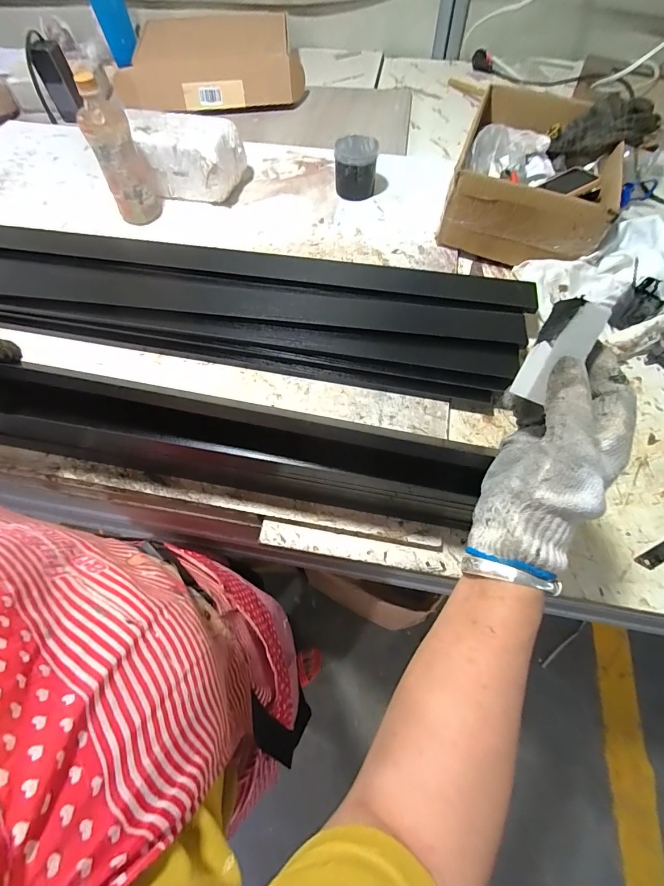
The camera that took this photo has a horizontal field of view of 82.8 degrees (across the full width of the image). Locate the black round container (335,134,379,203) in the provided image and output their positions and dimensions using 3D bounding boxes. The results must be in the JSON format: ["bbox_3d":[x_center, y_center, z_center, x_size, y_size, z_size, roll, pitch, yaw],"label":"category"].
[{"bbox_3d":[0.045,-0.527,0.729,0.078,0.083,0.070,3,63,3],"label":"black round container"}]

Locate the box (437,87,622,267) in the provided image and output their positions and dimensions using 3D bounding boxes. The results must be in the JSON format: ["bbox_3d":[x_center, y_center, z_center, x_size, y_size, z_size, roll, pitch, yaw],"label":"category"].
[{"bbox_3d":[0.352,-0.478,0.667,0.247,0.118,0.333,19,65,10],"label":"box"}]

